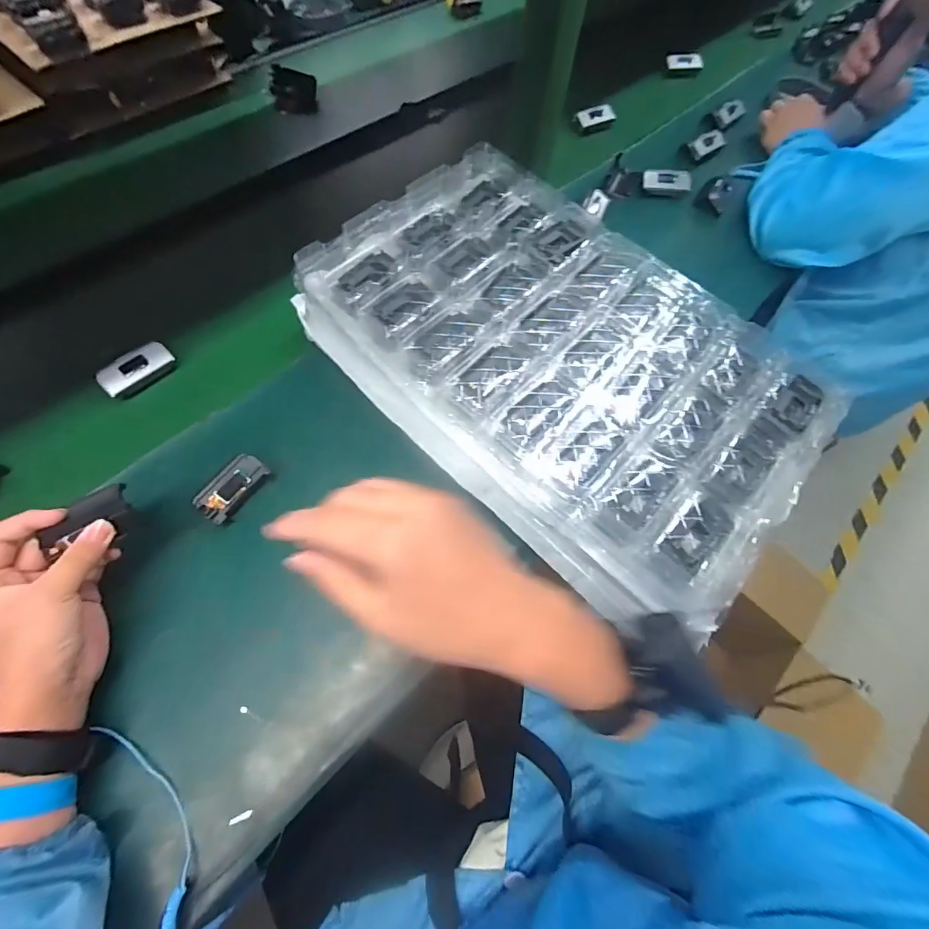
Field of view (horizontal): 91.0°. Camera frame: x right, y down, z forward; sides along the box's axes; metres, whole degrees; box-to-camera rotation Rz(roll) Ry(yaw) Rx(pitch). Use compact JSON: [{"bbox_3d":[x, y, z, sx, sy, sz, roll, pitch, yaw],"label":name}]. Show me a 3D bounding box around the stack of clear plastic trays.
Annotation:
[{"bbox_3d":[0.100,-0.114,0.490,0.509,0.092,0.330,41,68,16],"label":"stack of clear plastic trays"}]

